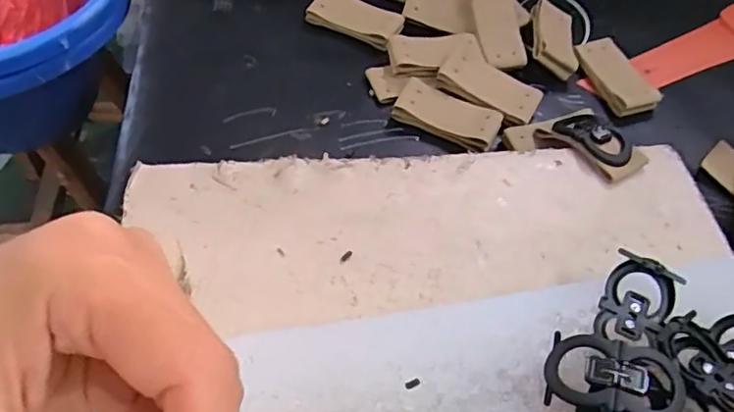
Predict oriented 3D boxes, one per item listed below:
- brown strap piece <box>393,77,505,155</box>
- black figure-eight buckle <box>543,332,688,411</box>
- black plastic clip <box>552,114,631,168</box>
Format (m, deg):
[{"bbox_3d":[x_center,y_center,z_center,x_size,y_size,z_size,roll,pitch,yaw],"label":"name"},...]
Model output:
[{"bbox_3d":[0.048,-0.054,0.357,0.063,0.014,0.031,27,57,15],"label":"brown strap piece"},{"bbox_3d":[0.092,0.064,0.215,0.048,0.018,0.026,16,55,8],"label":"black figure-eight buckle"},{"bbox_3d":[0.128,-0.039,0.329,0.022,0.010,0.046,-24,59,-19],"label":"black plastic clip"}]

